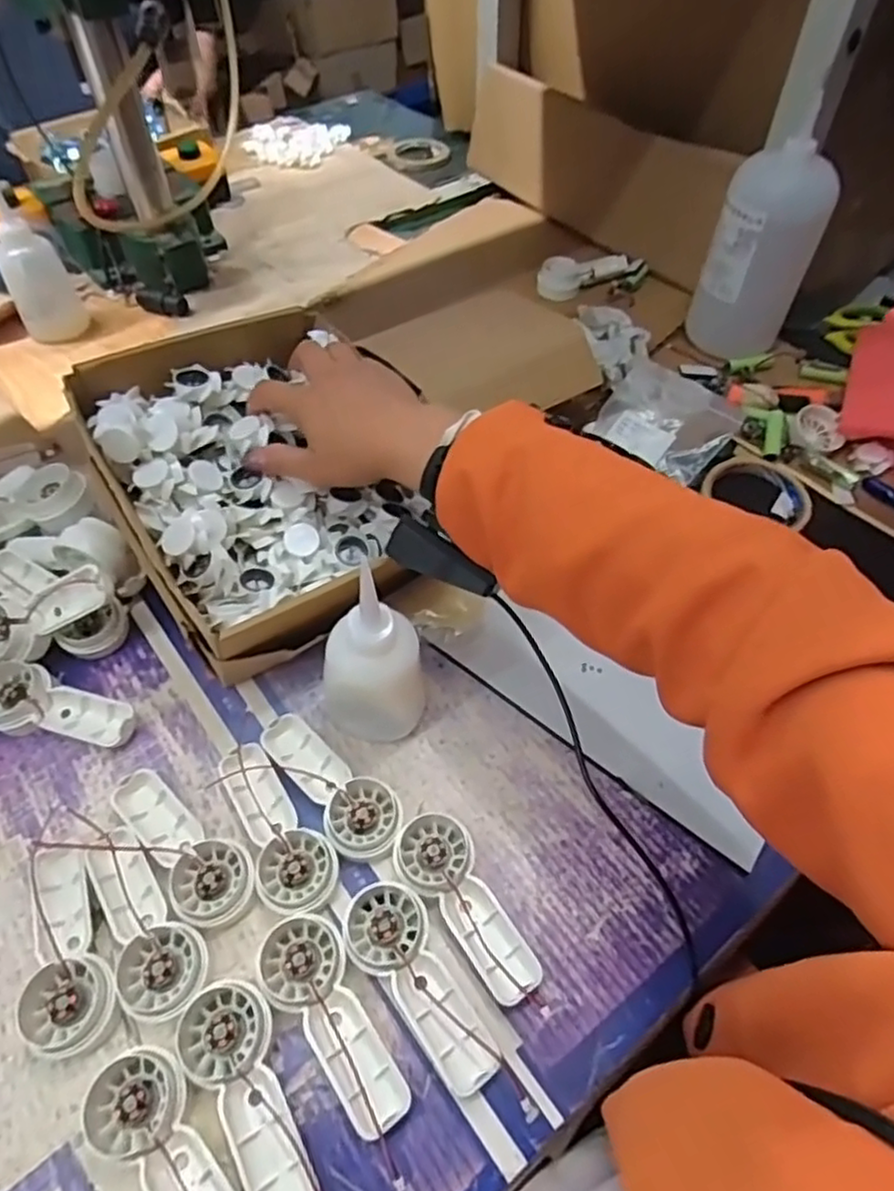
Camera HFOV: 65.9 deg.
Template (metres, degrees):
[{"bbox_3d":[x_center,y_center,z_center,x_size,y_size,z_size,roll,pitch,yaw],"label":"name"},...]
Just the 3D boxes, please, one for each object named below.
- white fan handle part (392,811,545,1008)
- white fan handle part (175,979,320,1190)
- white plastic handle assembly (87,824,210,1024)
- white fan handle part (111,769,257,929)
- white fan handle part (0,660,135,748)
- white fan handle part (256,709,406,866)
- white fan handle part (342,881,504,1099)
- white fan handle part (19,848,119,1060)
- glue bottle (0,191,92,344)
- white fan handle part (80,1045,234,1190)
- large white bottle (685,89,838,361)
[{"bbox_3d":[0.008,0.180,0.399,0.045,0.019,0.112,-23,58,-16],"label":"white fan handle part"},{"bbox_3d":[-0.096,0.251,0.346,0.043,0.022,0.110,-30,61,-20],"label":"white fan handle part"},{"bbox_3d":[-0.173,0.183,0.389,0.043,0.031,0.108,-30,60,-20],"label":"white plastic handle assembly"},{"bbox_3d":[-0.163,0.149,0.419,0.113,0.022,0.044,37,62,23],"label":"white fan handle part"},{"bbox_3d":[-0.268,0.076,0.467,0.109,0.026,0.041,13,56,8],"label":"white fan handle part"},{"bbox_3d":[-0.072,0.118,0.444,0.047,0.022,0.112,-33,61,-21],"label":"white fan handle part"},{"bbox_3d":[-0.015,0.210,0.375,0.043,0.014,0.112,-30,60,-20],"label":"white fan handle part"},{"bbox_3d":[-0.215,0.195,0.388,0.045,0.026,0.111,-22,58,-15],"label":"white fan handle part"},{"bbox_3d":[-0.428,-0.345,0.702,0.061,0.142,0.052,-25,59,-17],"label":"glue bottle"},{"bbox_3d":[-0.132,0.275,0.331,0.043,0.020,0.110,-34,62,-22],"label":"white fan handle part"},{"bbox_3d":[0.301,-0.326,0.664,0.083,0.183,0.077,-15,56,-11],"label":"large white bottle"}]

